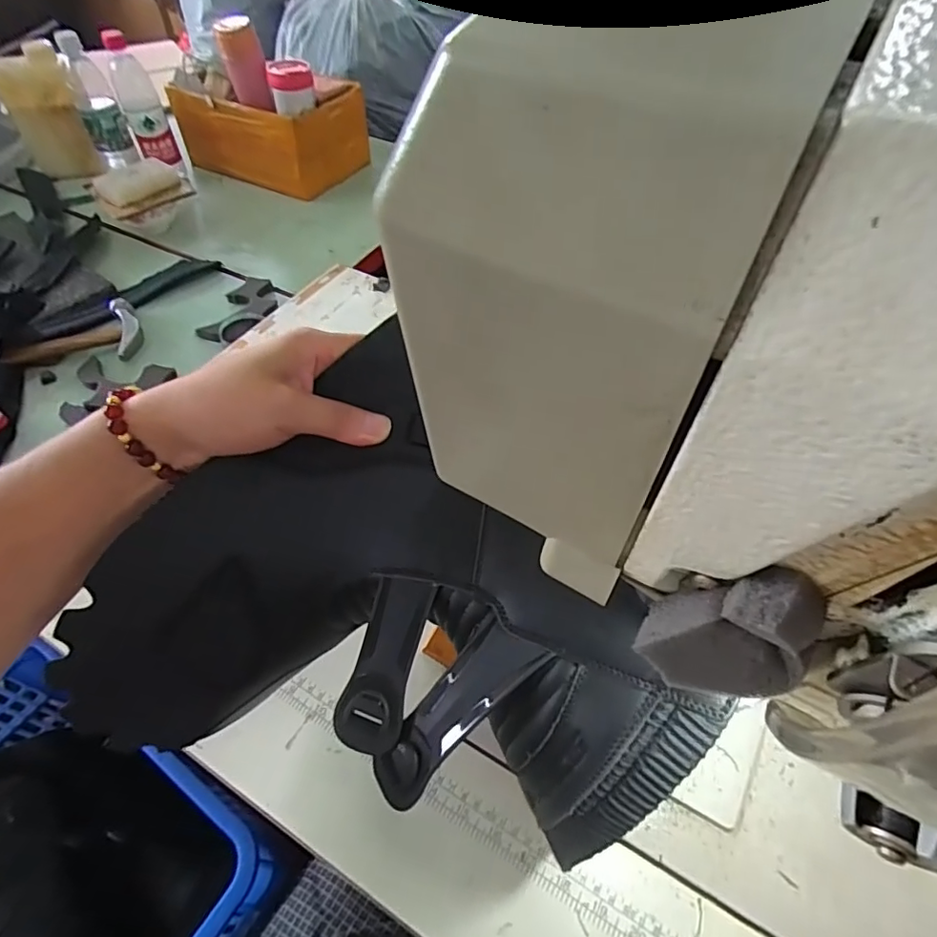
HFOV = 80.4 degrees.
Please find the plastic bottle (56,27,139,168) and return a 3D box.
[{"bbox_3d":[-0.642,-0.630,0.964,0.066,0.195,0.073,-16,30,-8],"label":"plastic bottle"}]

